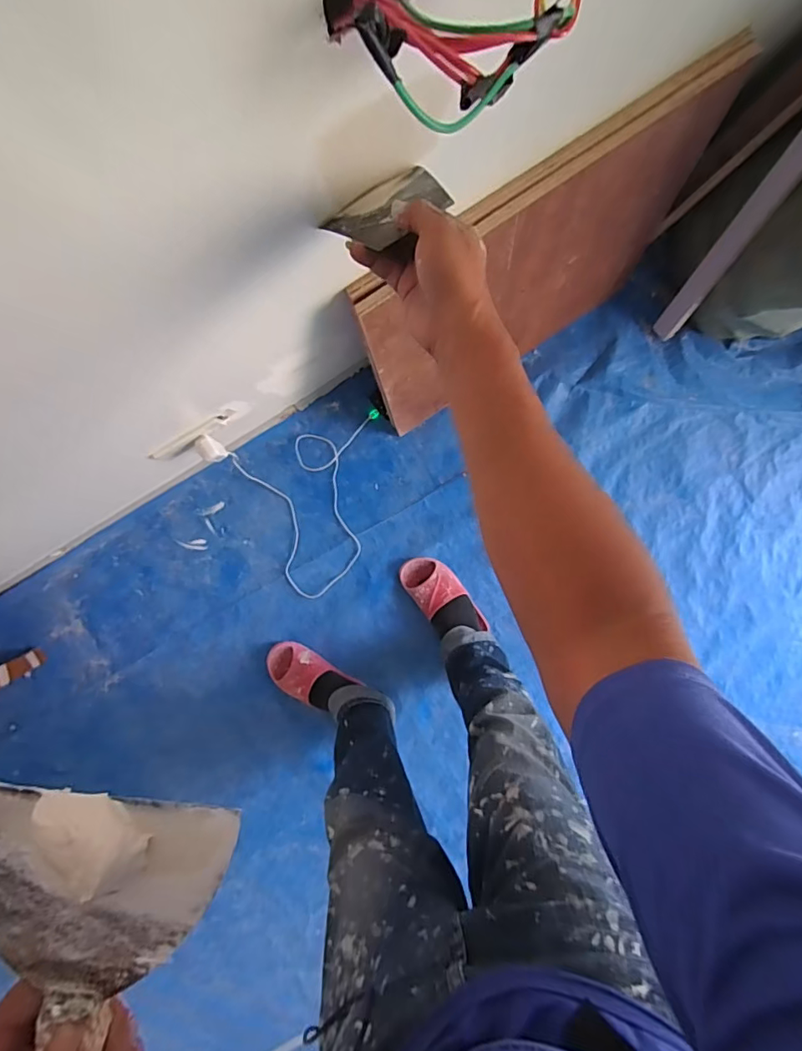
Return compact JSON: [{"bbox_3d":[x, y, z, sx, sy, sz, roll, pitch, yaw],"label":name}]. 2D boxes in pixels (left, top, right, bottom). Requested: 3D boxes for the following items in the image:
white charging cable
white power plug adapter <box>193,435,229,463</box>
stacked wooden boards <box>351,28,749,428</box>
[{"bbox_3d":[-0.183,-0.028,1.162,0.307,0.023,0.361,-15,98,-2],"label":"white charging cable"},{"bbox_3d":[-0.328,-0.130,0.867,0.032,0.053,0.045,-42,96,2],"label":"white power plug adapter"},{"bbox_3d":[0.231,-0.426,0.890,0.640,0.517,0.043,-33,81,1],"label":"stacked wooden boards"}]

